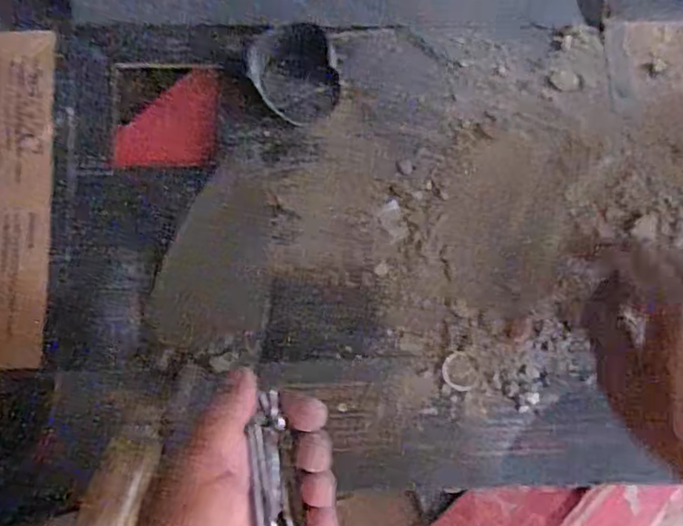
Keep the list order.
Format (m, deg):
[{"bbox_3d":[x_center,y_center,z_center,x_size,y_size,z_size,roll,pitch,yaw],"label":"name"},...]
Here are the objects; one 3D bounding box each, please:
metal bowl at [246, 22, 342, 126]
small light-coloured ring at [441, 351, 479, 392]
[{"bbox_3d":[-0.032,-0.135,0.436,0.058,0.043,0.059,-18,83,-6],"label":"metal bowl"},{"bbox_3d":[0.077,0.070,0.398,0.023,0.004,0.026,3,93,0],"label":"small light-coloured ring"}]

